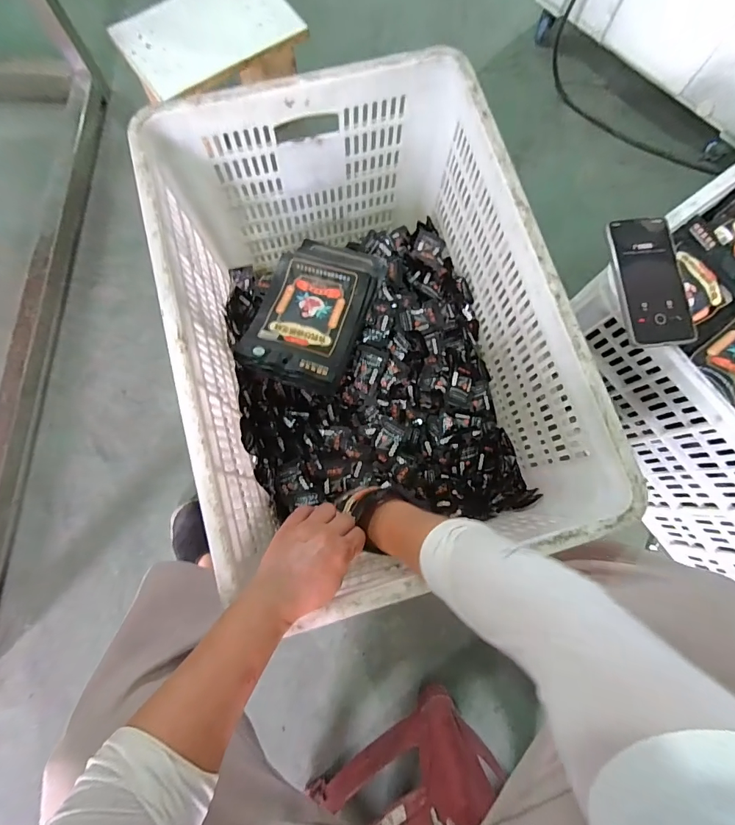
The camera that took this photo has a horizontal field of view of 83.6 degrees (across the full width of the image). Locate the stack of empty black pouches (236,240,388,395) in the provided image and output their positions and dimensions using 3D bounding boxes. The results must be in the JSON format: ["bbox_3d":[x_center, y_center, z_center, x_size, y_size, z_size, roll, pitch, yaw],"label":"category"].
[{"bbox_3d":[-0.076,-0.152,0.594,0.153,0.071,0.250,16,77,2],"label":"stack of empty black pouches"}]

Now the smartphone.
[{"bbox_3d":[0.331,-0.154,0.478,0.078,0.011,0.157,-6,78,-3],"label":"smartphone"}]

